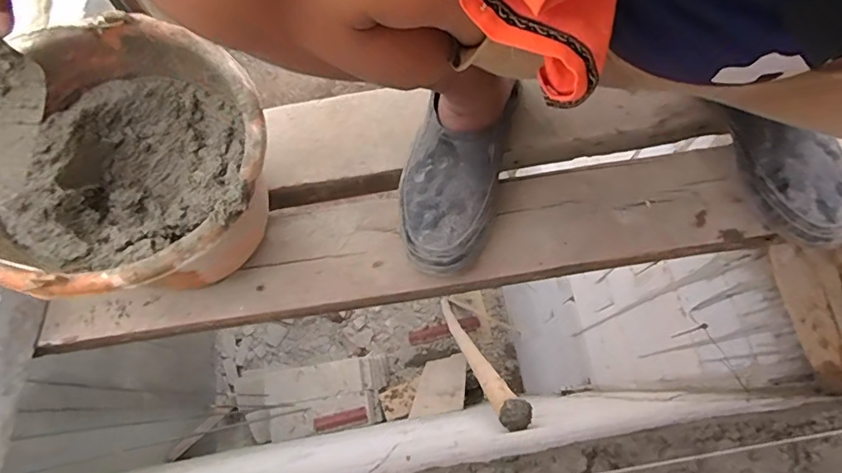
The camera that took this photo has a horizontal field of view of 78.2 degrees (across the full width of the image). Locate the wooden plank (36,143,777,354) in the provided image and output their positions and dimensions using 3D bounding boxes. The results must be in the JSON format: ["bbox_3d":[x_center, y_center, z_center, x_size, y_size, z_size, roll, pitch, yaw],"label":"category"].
[{"bbox_3d":[-0.027,0.013,0.621,0.823,0.042,0.140,-8,72,0],"label":"wooden plank"}]

